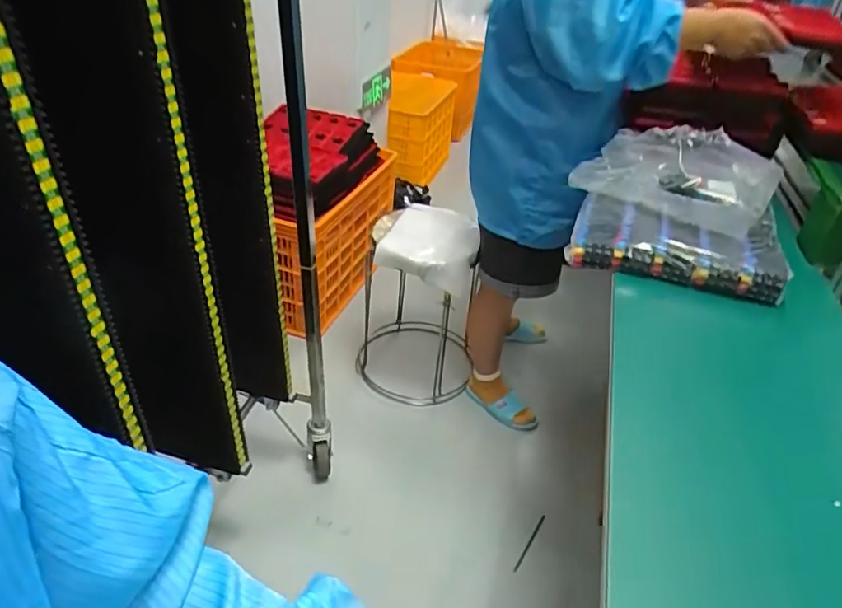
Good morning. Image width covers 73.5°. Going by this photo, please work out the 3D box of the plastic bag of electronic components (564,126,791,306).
[{"bbox_3d":[0.407,-0.187,0.895,0.300,0.135,0.367,16,37,15],"label":"plastic bag of electronic components"}]

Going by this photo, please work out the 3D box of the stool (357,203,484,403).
[{"bbox_3d":[-0.013,-0.007,1.519,0.319,0.473,0.313,7,36,2],"label":"stool"}]

